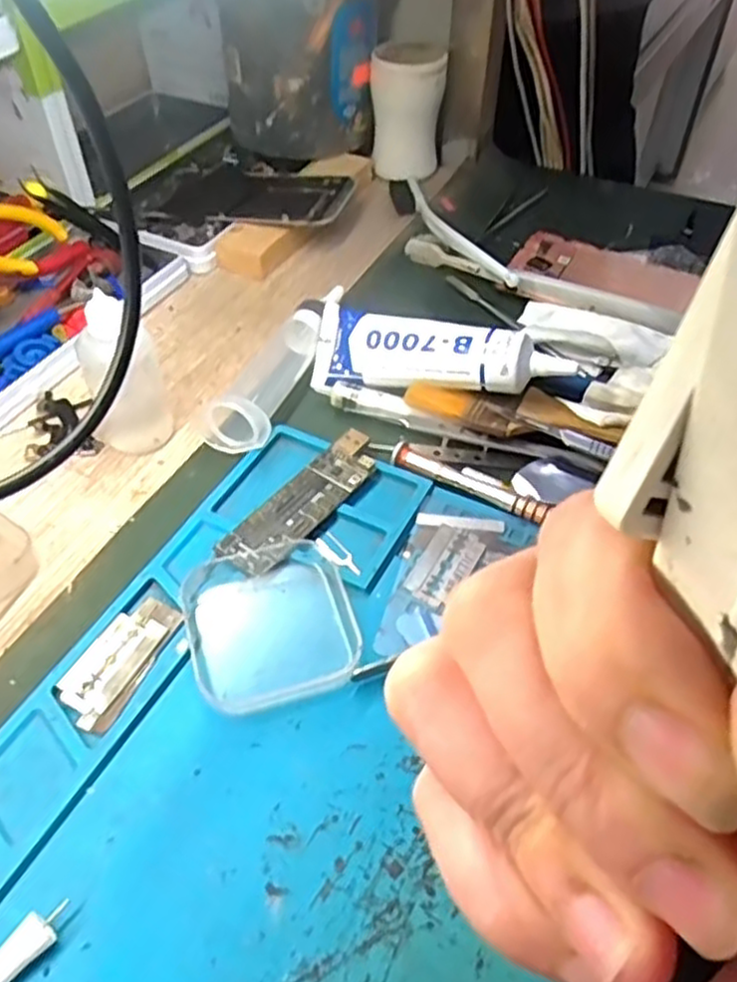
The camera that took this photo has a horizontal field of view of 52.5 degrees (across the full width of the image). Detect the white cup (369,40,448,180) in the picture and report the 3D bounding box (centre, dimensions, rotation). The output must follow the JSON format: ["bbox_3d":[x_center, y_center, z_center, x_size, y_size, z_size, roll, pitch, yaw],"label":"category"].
[{"bbox_3d":[0.029,-0.278,0.552,0.053,0.080,0.045,3,48,1],"label":"white cup"}]

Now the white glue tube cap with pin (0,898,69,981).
[{"bbox_3d":[-0.103,0.136,0.223,0.010,0.008,0.030,29,53,22],"label":"white glue tube cap with pin"}]

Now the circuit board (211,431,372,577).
[{"bbox_3d":[-0.029,0.004,0.340,0.027,0.006,0.090,30,54,23],"label":"circuit board"}]

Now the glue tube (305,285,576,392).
[{"bbox_3d":[0.033,-0.068,0.380,0.135,0.019,0.041,11,85,26],"label":"glue tube"}]

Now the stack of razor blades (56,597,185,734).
[{"bbox_3d":[-0.096,0.064,0.289,0.027,0.004,0.054,20,50,16],"label":"stack of razor blades"}]

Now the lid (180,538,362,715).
[{"bbox_3d":[-0.040,0.051,0.299,0.063,0.007,0.070,-11,49,-12],"label":"lid"}]

